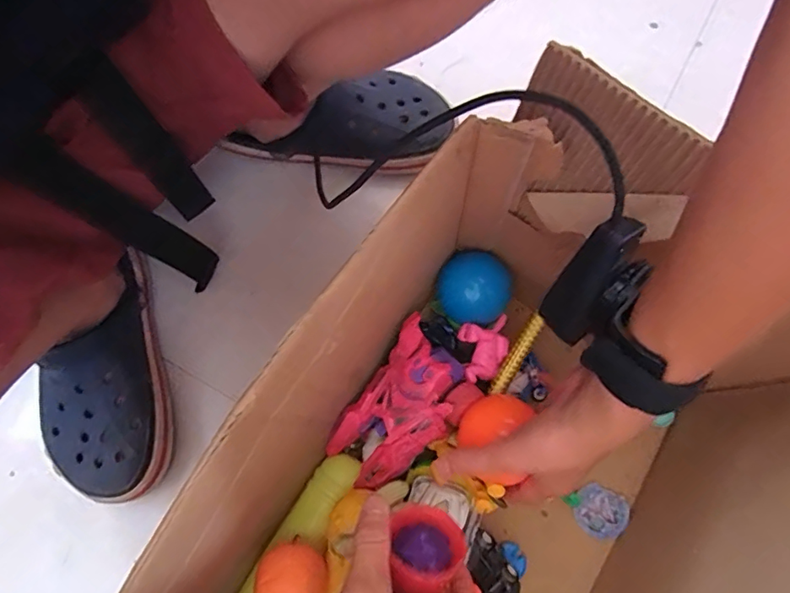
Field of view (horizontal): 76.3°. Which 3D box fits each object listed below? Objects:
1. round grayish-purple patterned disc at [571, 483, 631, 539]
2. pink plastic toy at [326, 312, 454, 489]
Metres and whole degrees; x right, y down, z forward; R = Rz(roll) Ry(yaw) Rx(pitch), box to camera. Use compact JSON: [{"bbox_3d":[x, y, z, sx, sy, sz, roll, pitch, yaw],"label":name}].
[{"bbox_3d":[0.180,0.190,0.440,0.041,0.012,0.040,0,78,0],"label":"round grayish-purple patterned disc"},{"bbox_3d":[0.005,0.090,0.408,0.073,0.038,0.136,34,80,7],"label":"pink plastic toy"}]

